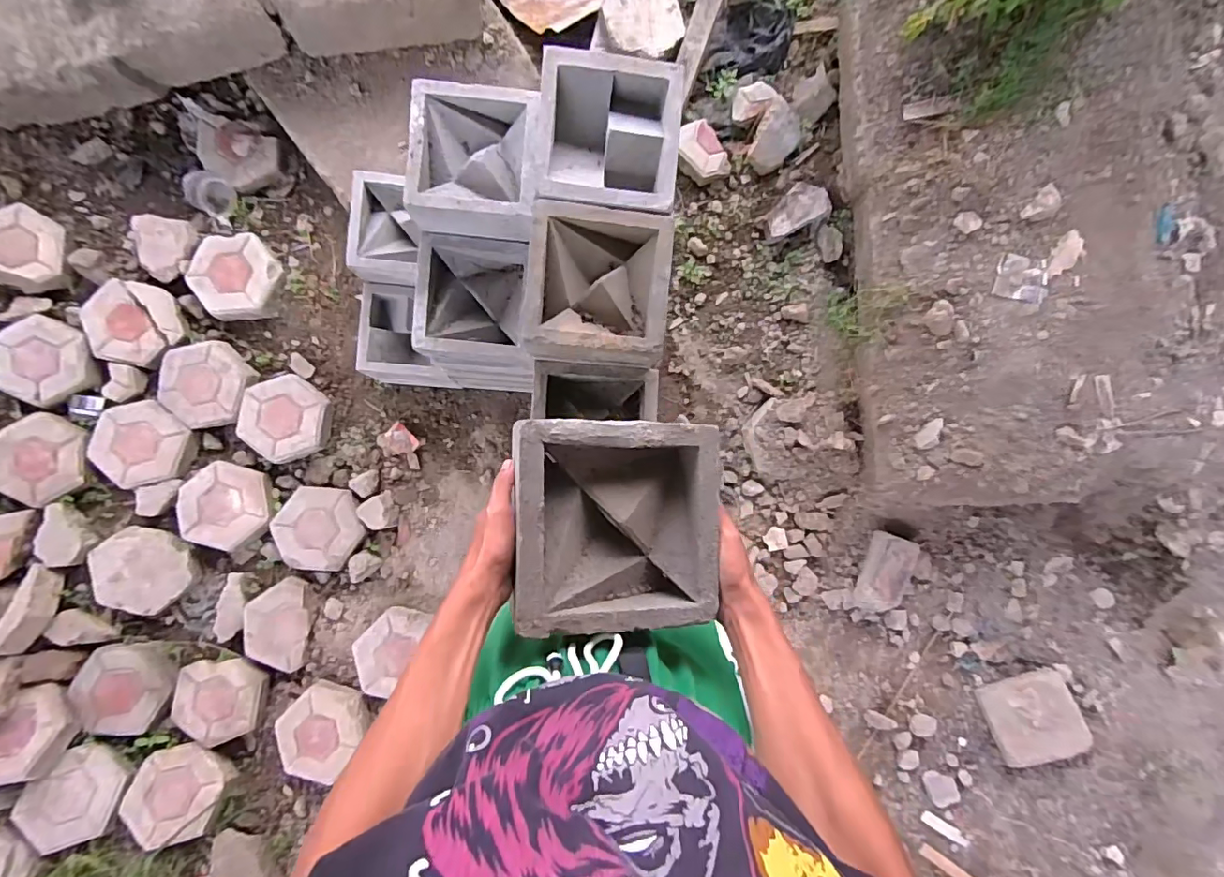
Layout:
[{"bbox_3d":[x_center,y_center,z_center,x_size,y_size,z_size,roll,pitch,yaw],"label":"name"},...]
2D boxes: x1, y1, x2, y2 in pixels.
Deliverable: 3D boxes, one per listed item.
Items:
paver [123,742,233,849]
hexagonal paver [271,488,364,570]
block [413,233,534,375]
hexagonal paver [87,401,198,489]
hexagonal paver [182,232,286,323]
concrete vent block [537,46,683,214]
[{"bbox_3d":[-0.988,0.808,1.197,0.194,0.061,0.198,22,84,-4],"label":"paver"},{"bbox_3d":[-0.717,0.219,1.291,0.204,0.055,0.192,5,86,-6],"label":"hexagonal paver"},{"bbox_3d":[-0.243,-0.238,0.938,0.181,0.089,0.208,4,86,-4],"label":"block"},{"bbox_3d":[-1.122,0.011,1.276,0.211,0.066,0.192,-19,88,-7],"label":"hexagonal paver"},{"bbox_3d":[-0.922,-0.395,1.289,0.213,0.058,0.198,-7,87,-6],"label":"hexagonal paver"},{"bbox_3d":[-0.004,-0.421,0.744,0.190,0.082,0.187,4,86,-4],"label":"concrete vent block"}]

